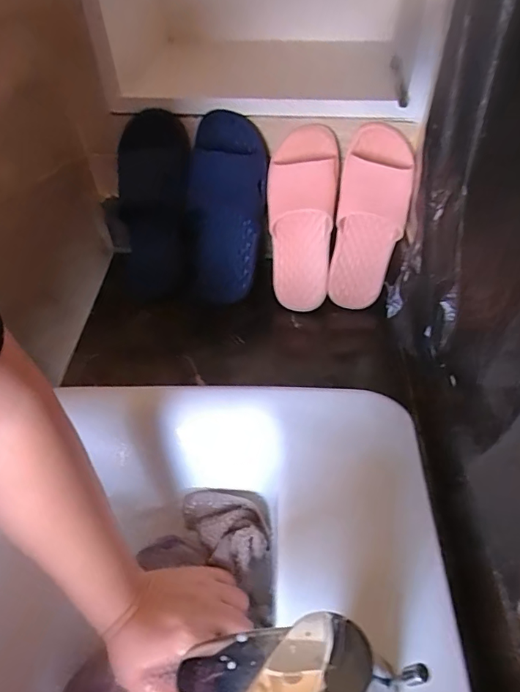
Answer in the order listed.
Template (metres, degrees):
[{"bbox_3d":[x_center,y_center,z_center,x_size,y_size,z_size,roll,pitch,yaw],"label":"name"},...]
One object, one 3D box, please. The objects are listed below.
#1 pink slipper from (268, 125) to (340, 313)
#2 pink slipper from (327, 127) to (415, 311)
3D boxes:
[{"bbox_3d":[0.061,-0.179,0.682,0.093,0.253,0.067,4,24,6],"label":"pink slipper"},{"bbox_3d":[0.160,-0.183,0.681,0.099,0.259,0.056,13,24,14],"label":"pink slipper"}]

